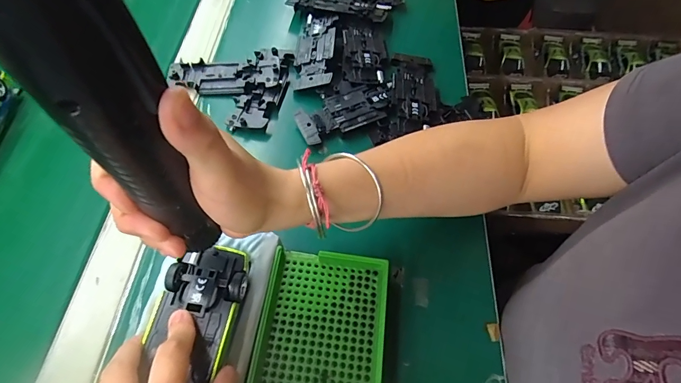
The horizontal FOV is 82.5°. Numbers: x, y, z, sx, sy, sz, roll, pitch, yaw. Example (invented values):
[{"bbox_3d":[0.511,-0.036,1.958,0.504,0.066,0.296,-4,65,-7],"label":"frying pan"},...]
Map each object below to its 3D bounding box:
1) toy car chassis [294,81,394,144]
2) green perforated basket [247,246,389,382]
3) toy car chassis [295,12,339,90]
[{"bbox_3d":[0.008,-0.086,0.412,0.110,0.012,0.050,-19,61,-13],"label":"toy car chassis"},{"bbox_3d":[-0.015,0.115,0.289,0.090,0.026,0.136,7,58,3],"label":"green perforated basket"},{"bbox_3d":[-0.029,-0.170,0.452,0.043,0.014,0.124,4,58,1],"label":"toy car chassis"}]

